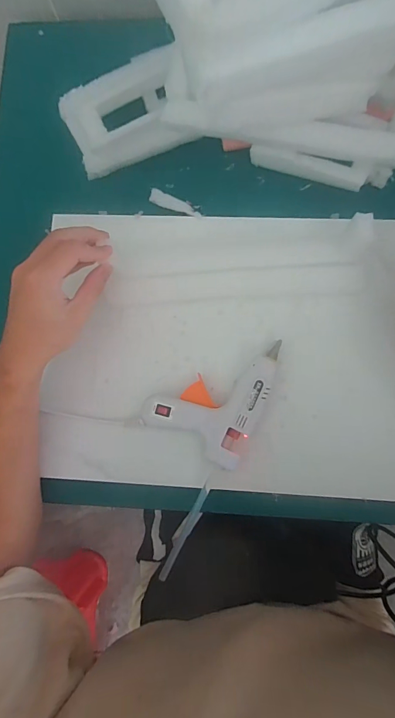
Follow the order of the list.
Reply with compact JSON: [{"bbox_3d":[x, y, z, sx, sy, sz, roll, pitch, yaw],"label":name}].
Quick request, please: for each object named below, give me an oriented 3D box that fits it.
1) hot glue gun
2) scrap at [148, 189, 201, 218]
[{"bbox_3d":[0.018,0.030,0.375,0.108,0.025,0.130,27,85,6],"label":"hot glue gun"},{"bbox_3d":[-0.025,-0.179,0.417,0.066,0.008,0.015,24,85,6],"label":"scrap"}]

